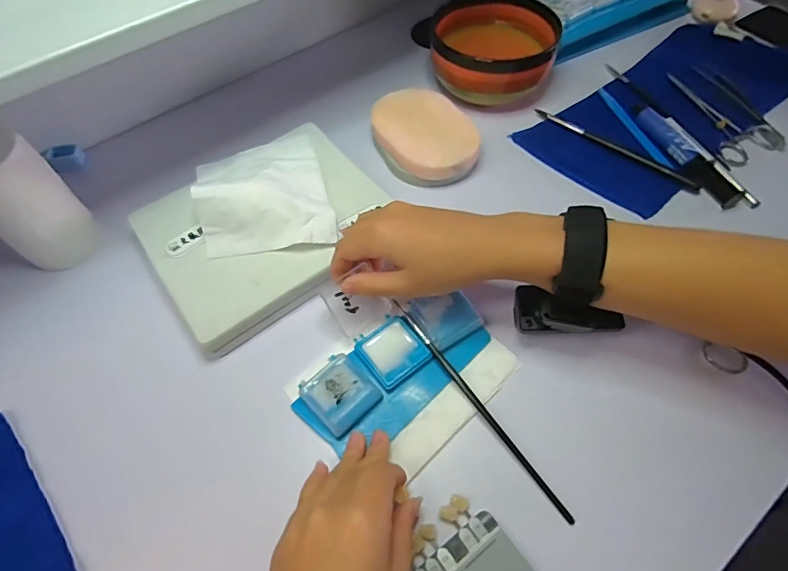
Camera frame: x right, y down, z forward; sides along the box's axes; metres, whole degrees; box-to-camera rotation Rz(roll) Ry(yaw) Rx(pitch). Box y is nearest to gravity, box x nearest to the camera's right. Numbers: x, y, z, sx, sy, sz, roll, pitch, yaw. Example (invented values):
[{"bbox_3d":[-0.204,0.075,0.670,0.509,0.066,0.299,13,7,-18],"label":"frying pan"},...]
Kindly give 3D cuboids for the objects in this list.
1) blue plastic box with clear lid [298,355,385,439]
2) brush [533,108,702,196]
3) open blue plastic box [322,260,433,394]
[{"bbox_3d":[-0.037,0.073,0.311,0.040,0.013,0.043,-40,66,-21],"label":"blue plastic box with clear lid"},{"bbox_3d":[0.207,-0.132,0.434,0.163,0.004,0.014,35,64,23],"label":"brush"},{"bbox_3d":[-0.013,0.027,0.330,0.042,0.024,0.083,-32,60,-17],"label":"open blue plastic box"}]

